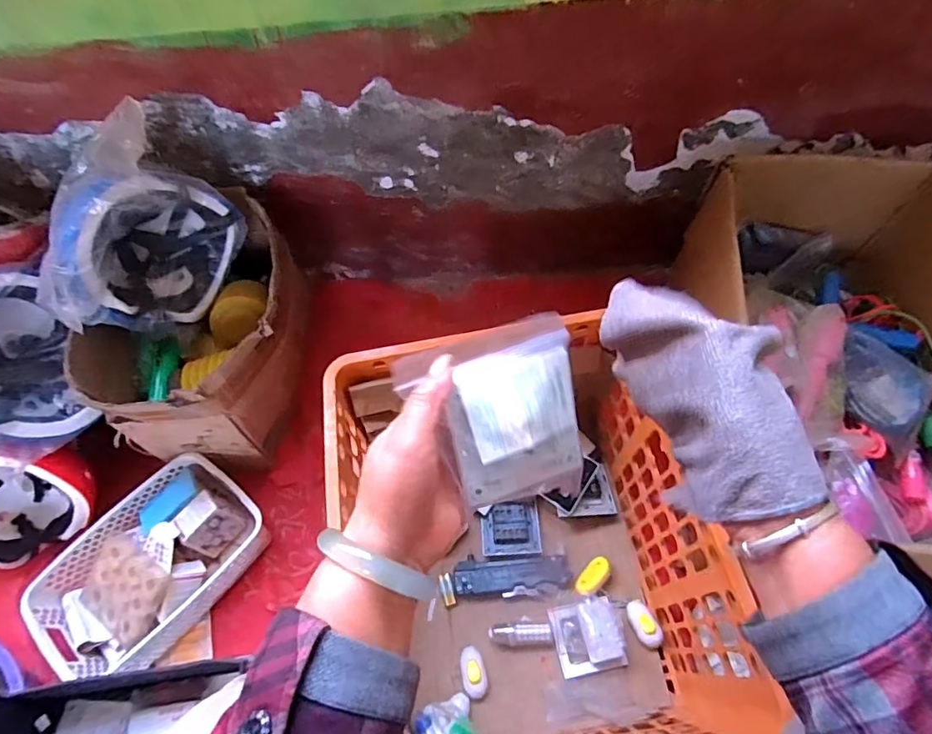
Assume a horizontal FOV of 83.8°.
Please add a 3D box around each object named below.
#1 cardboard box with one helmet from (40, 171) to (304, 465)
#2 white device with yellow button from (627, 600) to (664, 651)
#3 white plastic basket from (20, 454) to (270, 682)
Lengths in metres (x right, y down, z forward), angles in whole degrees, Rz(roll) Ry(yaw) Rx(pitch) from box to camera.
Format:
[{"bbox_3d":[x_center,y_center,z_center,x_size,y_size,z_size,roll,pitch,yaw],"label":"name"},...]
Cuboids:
[{"bbox_3d":[-0.401,-0.096,0.752,0.272,0.339,0.377,-2,61,3],"label":"cardboard box with one helmet"},{"bbox_3d":[0.243,0.352,0.708,0.032,0.027,0.062,-19,61,-7],"label":"white device with yellow button"},{"bbox_3d":[-0.455,0.282,0.755,0.207,0.080,0.300,37,69,21],"label":"white plastic basket"}]

